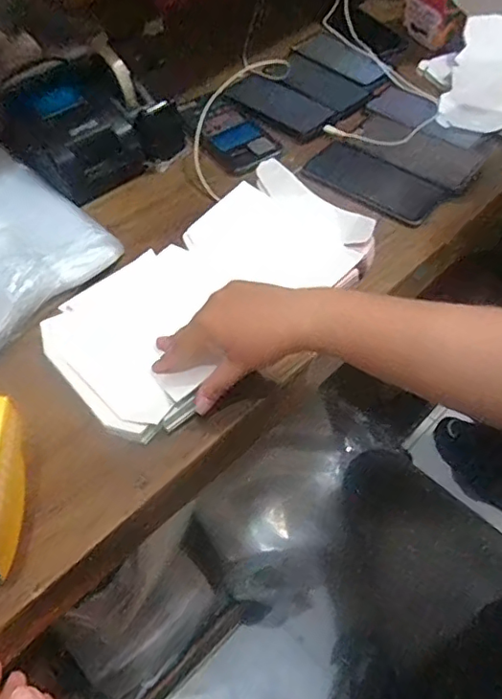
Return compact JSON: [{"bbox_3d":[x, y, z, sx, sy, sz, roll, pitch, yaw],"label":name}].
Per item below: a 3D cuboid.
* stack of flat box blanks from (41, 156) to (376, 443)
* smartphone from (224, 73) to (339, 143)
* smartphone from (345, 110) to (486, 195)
[{"bbox_3d":[-0.039,-0.062,0.555,0.317,0.034,0.179,-40,62,-20],"label":"stack of flat box blanks"},{"bbox_3d":[0.041,-0.344,0.770,0.151,0.012,0.074,35,62,24],"label":"smartphone"},{"bbox_3d":[0.212,-0.259,0.709,0.160,0.015,0.083,30,61,14],"label":"smartphone"}]

